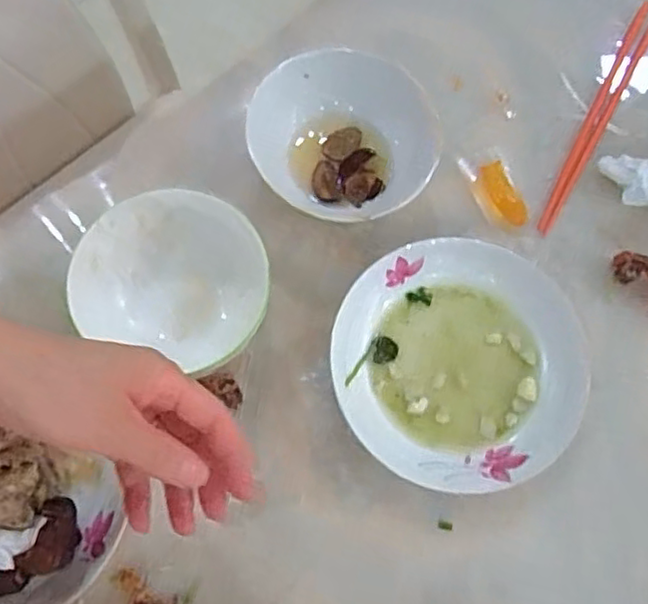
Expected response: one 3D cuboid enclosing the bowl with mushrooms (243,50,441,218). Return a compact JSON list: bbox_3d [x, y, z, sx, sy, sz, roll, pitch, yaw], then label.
[{"bbox_3d":[0.013,-0.121,0.495,0.121,0.053,0.120,0,73,-1],"label":"bowl with mushrooms"}]

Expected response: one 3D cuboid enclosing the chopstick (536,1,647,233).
[{"bbox_3d":[0.216,-0.154,0.529,0.009,0.013,0.230,27,74,7],"label":"chopstick"}]

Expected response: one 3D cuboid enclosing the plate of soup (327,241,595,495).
[{"bbox_3d":[0.094,0.041,0.459,0.166,0.028,0.170,0,73,-1],"label":"plate of soup"}]

